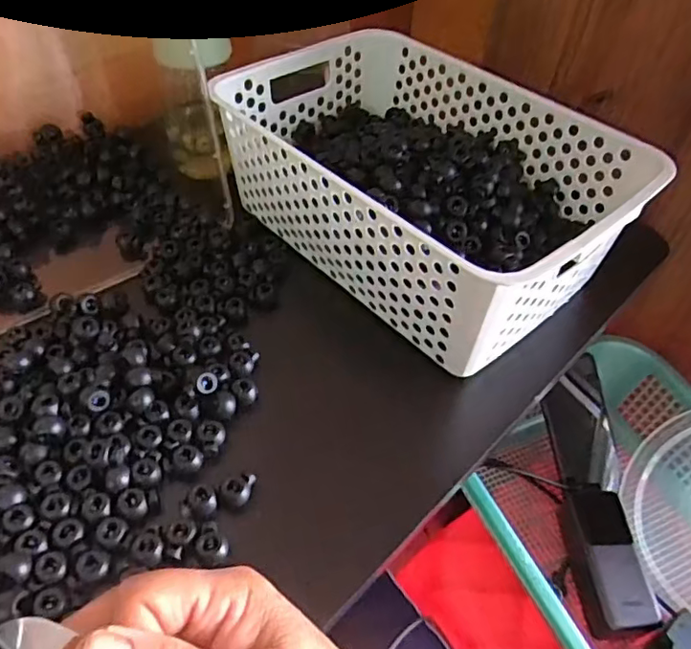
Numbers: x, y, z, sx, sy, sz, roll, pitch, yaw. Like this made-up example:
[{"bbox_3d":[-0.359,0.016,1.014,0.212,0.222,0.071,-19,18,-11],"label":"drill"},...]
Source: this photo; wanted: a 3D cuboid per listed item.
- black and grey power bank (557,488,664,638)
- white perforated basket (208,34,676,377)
[{"bbox_3d":[0.260,0.226,0.569,0.057,0.040,0.146,3,48,-1],"label":"black and grey power bank"},{"bbox_3d":[0.060,-0.117,0.459,0.202,0.101,0.301,-33,57,-29],"label":"white perforated basket"}]

